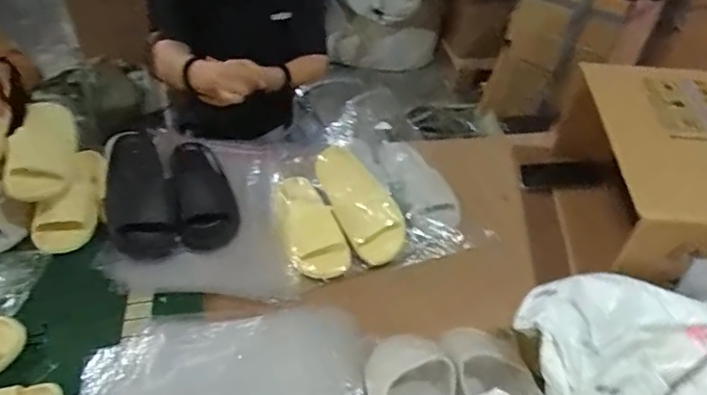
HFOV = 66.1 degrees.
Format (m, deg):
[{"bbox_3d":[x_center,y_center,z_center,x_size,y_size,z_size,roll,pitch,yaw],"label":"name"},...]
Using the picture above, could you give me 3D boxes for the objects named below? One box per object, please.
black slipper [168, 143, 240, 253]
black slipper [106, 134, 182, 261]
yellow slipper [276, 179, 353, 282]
[{"bbox_3d":[-0.287,-0.009,1.027,0.106,0.065,0.249,-14,46,-17],"label":"black slipper"},{"bbox_3d":[-0.416,-0.015,1.045,0.118,0.054,0.359,-16,46,-19],"label":"black slipper"},{"bbox_3d":[-0.087,0.049,0.990,0.095,0.051,0.229,-16,46,-20],"label":"yellow slipper"}]

